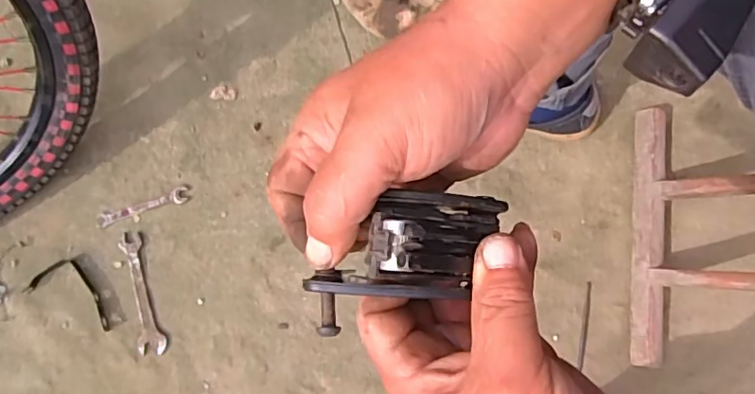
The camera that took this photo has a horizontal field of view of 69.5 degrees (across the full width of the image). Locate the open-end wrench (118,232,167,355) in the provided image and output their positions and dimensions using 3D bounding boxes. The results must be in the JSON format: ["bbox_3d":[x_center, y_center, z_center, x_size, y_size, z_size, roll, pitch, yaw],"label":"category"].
[{"bbox_3d":[-0.288,0.117,0.668,0.032,0.004,0.150,-15,78,-4],"label":"open-end wrench"}]

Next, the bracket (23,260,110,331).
[{"bbox_3d":[-0.366,0.114,0.664,0.111,0.011,0.056,24,78,4],"label":"bracket"}]

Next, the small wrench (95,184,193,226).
[{"bbox_3d":[-0.296,0.012,0.691,0.114,0.007,0.025,-21,79,-5],"label":"small wrench"}]

